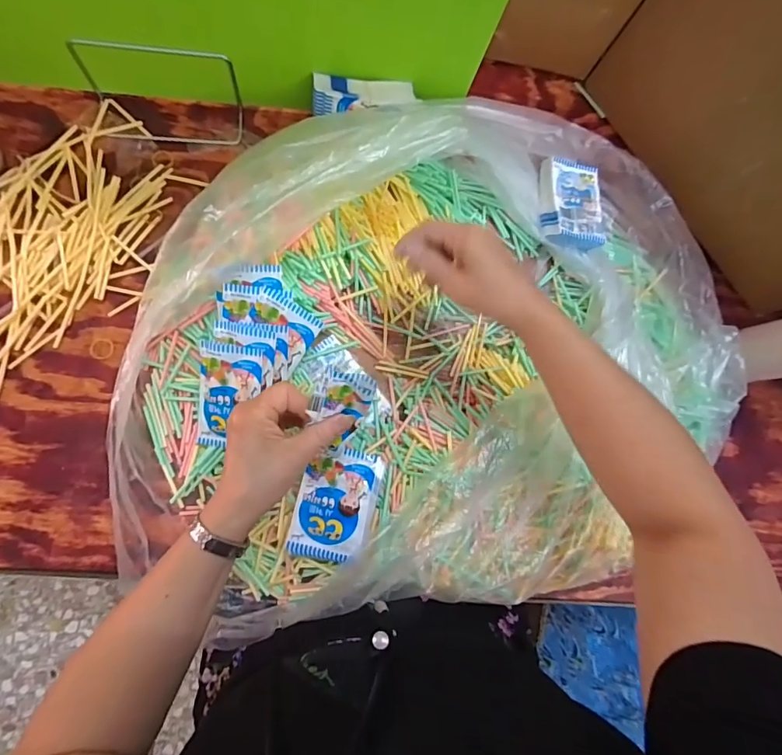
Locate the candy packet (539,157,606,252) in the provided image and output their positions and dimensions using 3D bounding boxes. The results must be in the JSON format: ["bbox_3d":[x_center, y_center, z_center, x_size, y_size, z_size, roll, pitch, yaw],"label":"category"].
[{"bbox_3d":[0.221,-0.211,0.547,0.076,0.022,0.112,2,85,-8],"label":"candy packet"}]

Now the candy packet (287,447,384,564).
[{"bbox_3d":[-0.053,0.125,0.447,0.073,0.017,0.107,14,81,-6],"label":"candy packet"}]

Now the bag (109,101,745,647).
[{"bbox_3d":[0.067,-0.035,0.461,0.628,0.130,0.504,-1,85,-8],"label":"bag"}]

